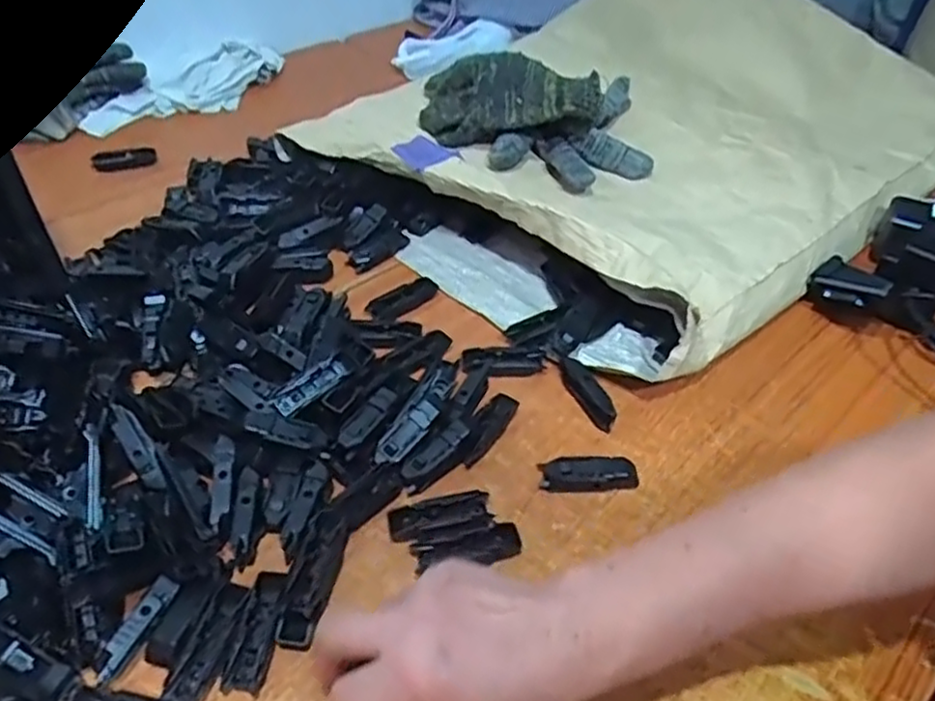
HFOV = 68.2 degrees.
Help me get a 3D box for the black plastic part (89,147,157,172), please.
[{"bbox_3d":[-0.380,-0.212,0.766,0.068,0.014,0.019,-12,46,-15],"label":"black plastic part"}]

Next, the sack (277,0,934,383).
[{"bbox_3d":[0.215,-0.270,0.788,0.513,0.108,0.685,35,52,28],"label":"sack"}]

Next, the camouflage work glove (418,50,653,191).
[{"bbox_3d":[0.067,-0.234,0.691,0.223,0.088,0.122,4,44,1],"label":"camouflage work glove"}]

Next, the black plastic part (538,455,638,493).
[{"bbox_3d":[0.084,0.085,0.479,0.066,0.017,0.024,1,44,-2],"label":"black plastic part"}]

